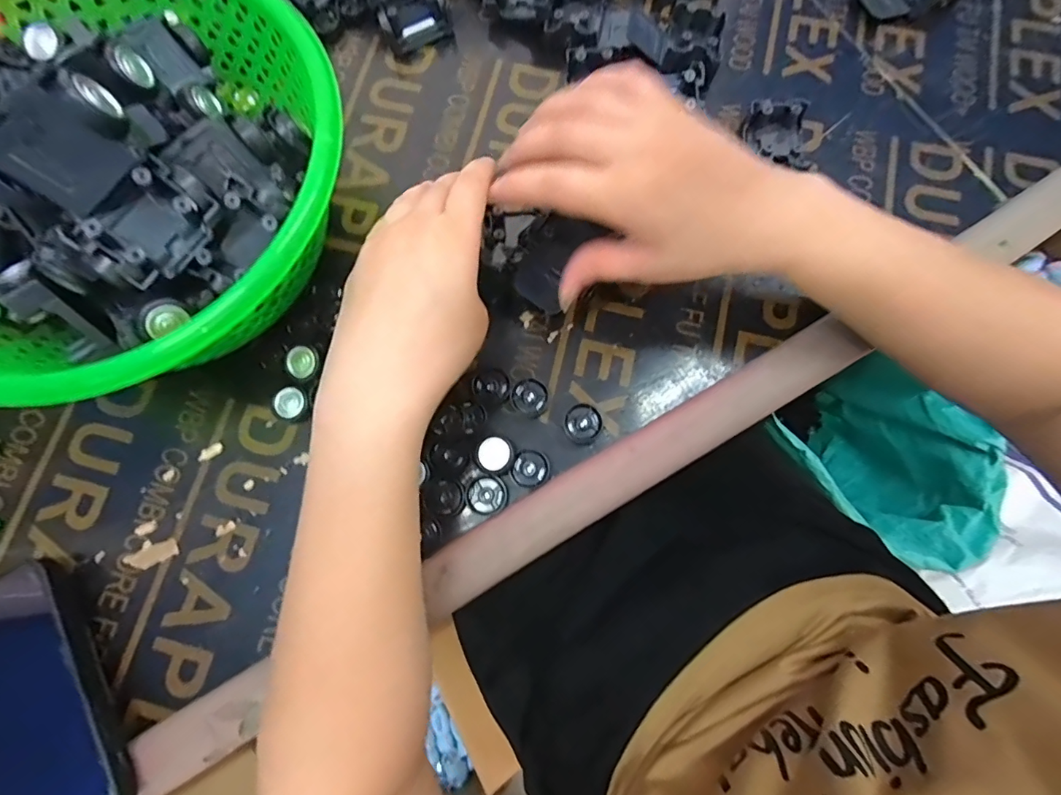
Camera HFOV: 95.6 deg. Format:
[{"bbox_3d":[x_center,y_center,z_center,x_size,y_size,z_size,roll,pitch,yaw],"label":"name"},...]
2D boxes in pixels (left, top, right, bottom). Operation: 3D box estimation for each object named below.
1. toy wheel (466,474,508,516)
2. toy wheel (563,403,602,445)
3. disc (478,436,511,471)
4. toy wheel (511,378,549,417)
[{"bbox_3d":[-0.026,0.058,0.287,0.023,0.004,0.023,0,77,1],"label":"toy wheel"},{"bbox_3d":[0.033,0.017,0.300,0.023,0.009,0.023,0,77,1],"label":"toy wheel"},{"bbox_3d":[-0.021,0.033,0.283,0.018,0.004,0.018,1,78,-3],"label":"disc"},{"bbox_3d":[0.000,0.000,0.304,0.023,0.006,0.023,0,77,1],"label":"toy wheel"}]

